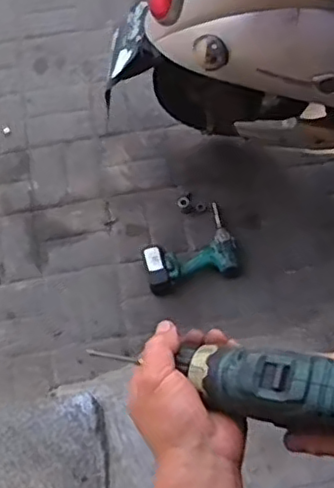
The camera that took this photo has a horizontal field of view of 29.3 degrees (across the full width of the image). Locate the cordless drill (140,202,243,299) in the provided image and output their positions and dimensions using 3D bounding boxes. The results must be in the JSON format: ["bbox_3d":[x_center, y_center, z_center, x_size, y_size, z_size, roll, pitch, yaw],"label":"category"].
[{"bbox_3d":[0.057,0.012,1.631,0.231,0.064,0.194,-13,68,-1],"label":"cordless drill"}]

